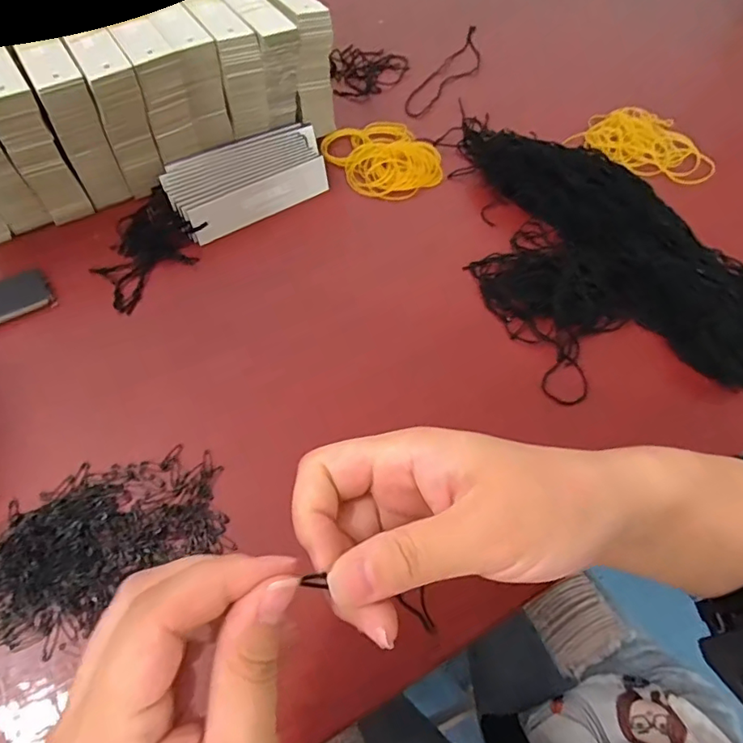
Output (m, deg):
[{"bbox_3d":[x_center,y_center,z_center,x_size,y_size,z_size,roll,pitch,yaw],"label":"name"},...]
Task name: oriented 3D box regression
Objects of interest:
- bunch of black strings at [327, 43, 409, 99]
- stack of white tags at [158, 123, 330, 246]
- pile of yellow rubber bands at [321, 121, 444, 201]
[{"bbox_3d":[-0.001,-0.334,0.578,0.086,0.013,0.076,-3,59,-5],"label":"bunch of black strings"},{"bbox_3d":[-0.105,-0.166,0.451,0.135,0.029,0.079,-26,63,-17],"label":"stack of white tags"},{"bbox_3d":[0.011,-0.205,0.490,0.089,0.015,0.106,-28,64,-18],"label":"pile of yellow rubber bands"}]

